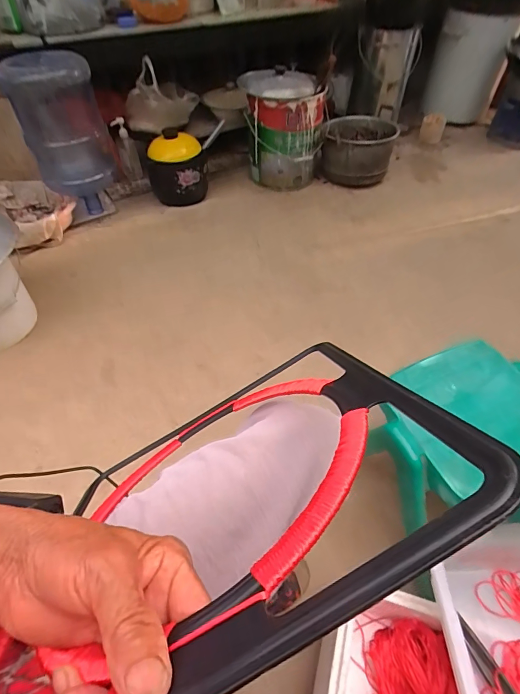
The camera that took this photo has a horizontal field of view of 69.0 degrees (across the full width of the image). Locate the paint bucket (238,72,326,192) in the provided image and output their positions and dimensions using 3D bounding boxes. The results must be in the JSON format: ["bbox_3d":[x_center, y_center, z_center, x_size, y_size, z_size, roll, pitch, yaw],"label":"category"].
[{"bbox_3d":[0.076,-0.788,1.393,0.262,0.357,0.266,2,51,-3],"label":"paint bucket"}]

